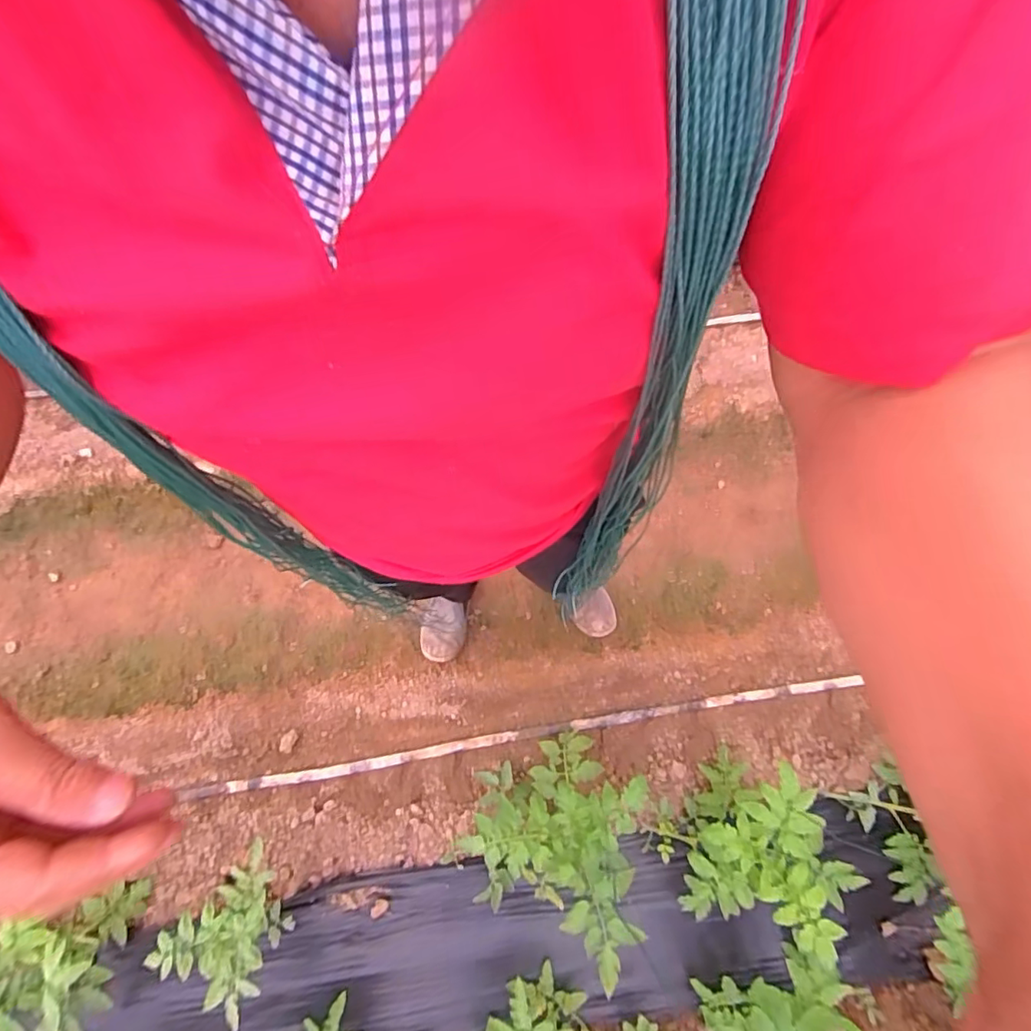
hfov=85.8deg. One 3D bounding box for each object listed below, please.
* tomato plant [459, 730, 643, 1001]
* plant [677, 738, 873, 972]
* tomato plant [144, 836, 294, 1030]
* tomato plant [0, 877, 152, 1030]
[{"bbox_3d":[0.059,0.560,0.984,0.269,0.250,0.317,8,72,1],"label":"tomato plant"},{"bbox_3d":[0.431,0.634,1.020,0.273,0.258,0.283,1,72,-2],"label":"plant"},{"bbox_3d":[-0.462,0.690,0.932,0.172,0.197,0.174,34,74,9],"label":"tomato plant"},{"bbox_3d":[-0.750,0.757,0.911,0.173,0.264,0.214,12,72,2],"label":"tomato plant"}]

